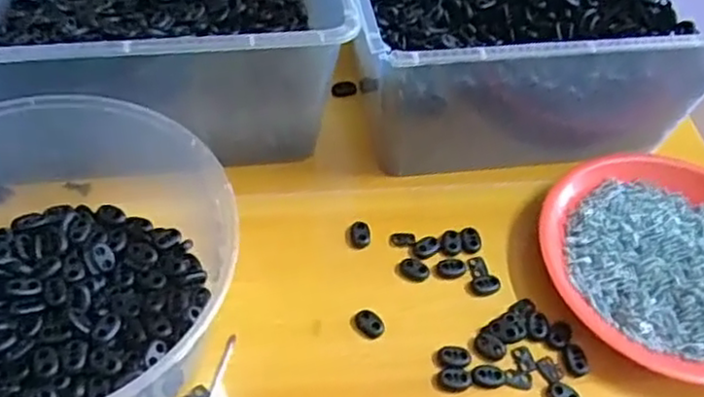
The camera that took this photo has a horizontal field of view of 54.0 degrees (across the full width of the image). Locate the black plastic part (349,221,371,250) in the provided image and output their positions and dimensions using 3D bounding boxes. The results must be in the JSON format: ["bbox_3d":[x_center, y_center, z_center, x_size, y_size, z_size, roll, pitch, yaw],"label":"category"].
[{"bbox_3d":[0.006,0.027,0.519,0.016,0.005,0.023,1,51,-4],"label":"black plastic part"}]

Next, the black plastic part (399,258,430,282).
[{"bbox_3d":[0.046,0.052,0.504,0.022,0.004,0.017,19,52,10],"label":"black plastic part"}]

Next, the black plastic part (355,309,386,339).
[{"bbox_3d":[0.012,0.086,0.474,0.017,0.006,0.021,-24,57,-23],"label":"black plastic part"}]

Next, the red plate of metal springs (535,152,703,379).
[{"bbox_3d":[0.237,0.044,0.508,0.191,0.029,0.166,28,54,17],"label":"red plate of metal springs"}]

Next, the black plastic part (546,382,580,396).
[{"bbox_3d":[0.138,0.128,0.447,0.022,0.006,0.014,31,55,19],"label":"black plastic part"}]

